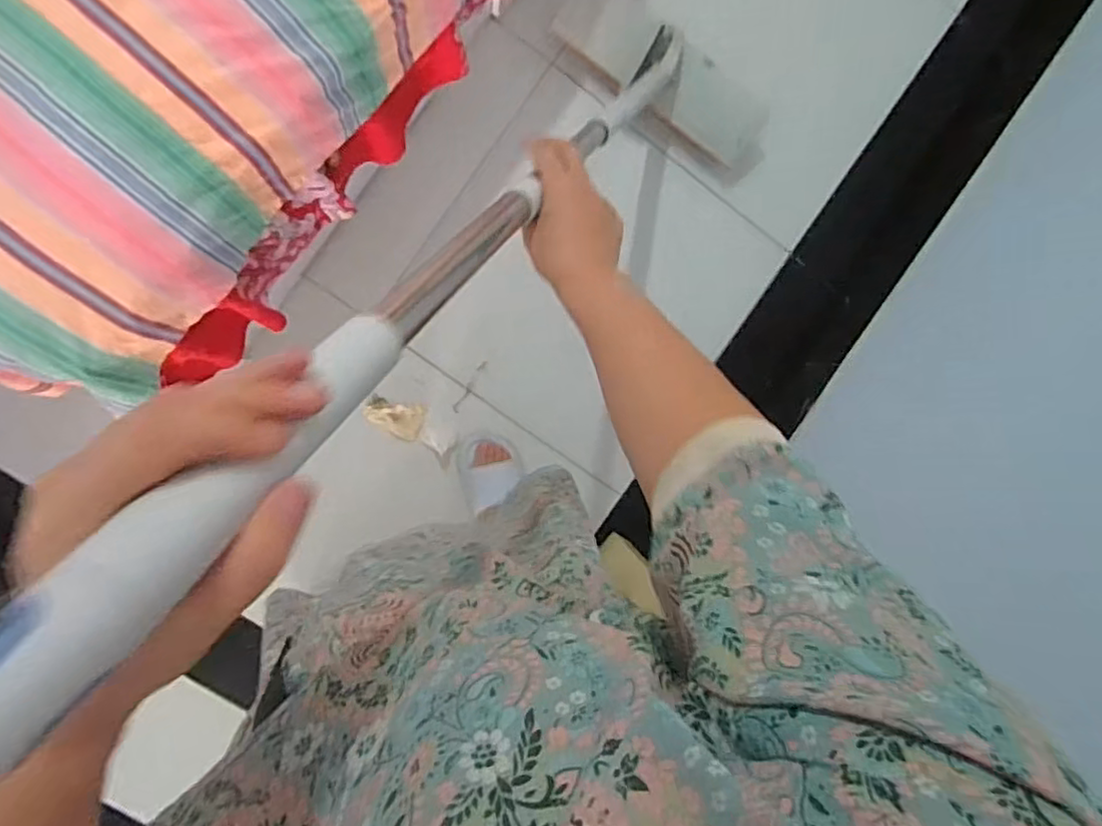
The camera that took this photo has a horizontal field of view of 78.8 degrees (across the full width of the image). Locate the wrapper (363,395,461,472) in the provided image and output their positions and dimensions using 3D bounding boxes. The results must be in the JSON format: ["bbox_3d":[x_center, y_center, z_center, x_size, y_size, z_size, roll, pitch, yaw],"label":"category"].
[{"bbox_3d":[-0.262,0.025,1.283,0.185,0.020,0.074,33,89,-9],"label":"wrapper"}]

